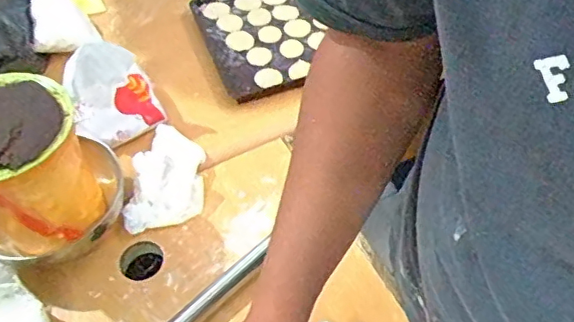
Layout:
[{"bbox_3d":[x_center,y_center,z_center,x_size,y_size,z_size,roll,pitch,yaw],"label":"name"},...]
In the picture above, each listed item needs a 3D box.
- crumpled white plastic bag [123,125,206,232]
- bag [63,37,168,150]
[{"bbox_3d":[-0.144,0.019,0.692,0.084,0.033,0.147,0,51,3],"label":"crumpled white plastic bag"},{"bbox_3d":[-0.218,-0.083,0.709,0.108,0.130,0.047,-38,59,-25],"label":"bag"}]

